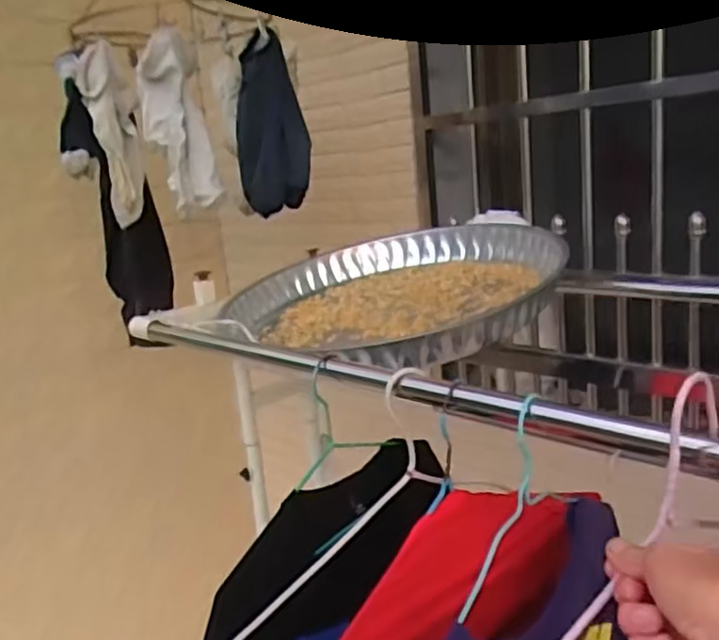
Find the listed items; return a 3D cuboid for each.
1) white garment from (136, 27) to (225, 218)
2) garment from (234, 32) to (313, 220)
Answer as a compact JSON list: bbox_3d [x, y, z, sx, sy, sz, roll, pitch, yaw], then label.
[{"bbox_3d":[-0.278,-0.299,1.044,0.094,0.247,0.088,-8,13,-13],"label":"white garment"},{"bbox_3d":[-0.144,-0.317,1.116,0.113,0.270,0.092,-6,13,-4],"label":"garment"}]

